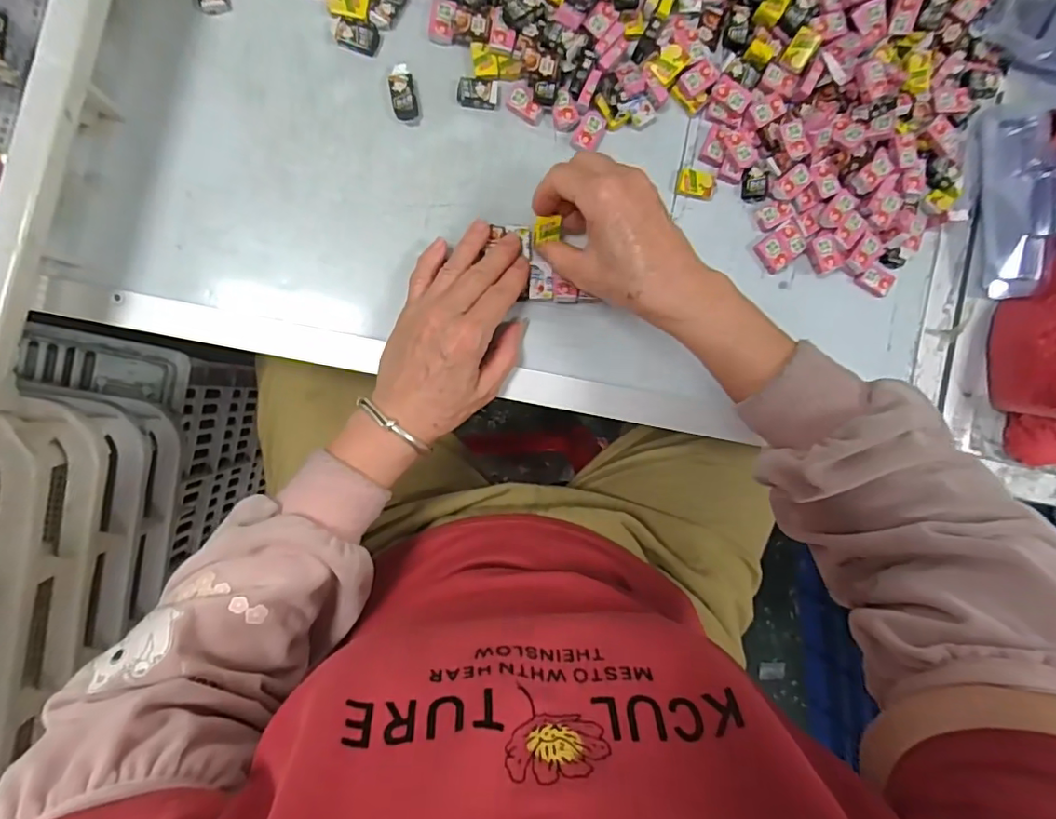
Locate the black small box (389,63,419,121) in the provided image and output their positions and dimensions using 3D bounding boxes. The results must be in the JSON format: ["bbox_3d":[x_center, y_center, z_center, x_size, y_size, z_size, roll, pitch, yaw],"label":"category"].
[{"bbox_3d":[-0.087,-0.221,0.379,0.017,0.007,0.034,-12,93,-6],"label":"black small box"}]

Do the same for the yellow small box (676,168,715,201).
[{"bbox_3d":[0.124,-0.168,0.403,0.027,0.010,0.022,4,91,-6],"label":"yellow small box"}]

